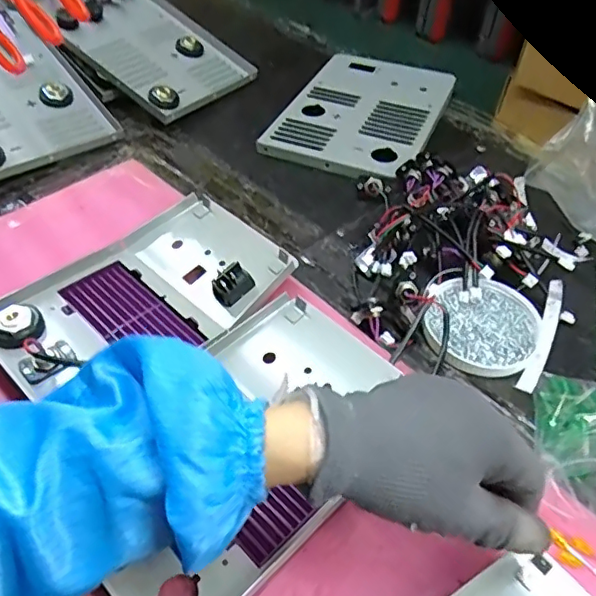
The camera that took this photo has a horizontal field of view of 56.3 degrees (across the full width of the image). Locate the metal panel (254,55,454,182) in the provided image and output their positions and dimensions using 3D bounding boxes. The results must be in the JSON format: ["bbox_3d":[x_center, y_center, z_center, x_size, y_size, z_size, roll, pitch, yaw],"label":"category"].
[{"bbox_3d":[0.087,-0.241,0.714,0.179,0.018,0.273,17,49,15],"label":"metal panel"}]

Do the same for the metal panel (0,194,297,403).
[{"bbox_3d":[-0.125,0.004,0.463,0.156,0.045,0.229,36,56,29],"label":"metal panel"}]

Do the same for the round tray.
[{"bbox_3d":[0.158,0.023,0.474,0.093,0.012,0.095,0,47,0],"label":"round tray"}]

